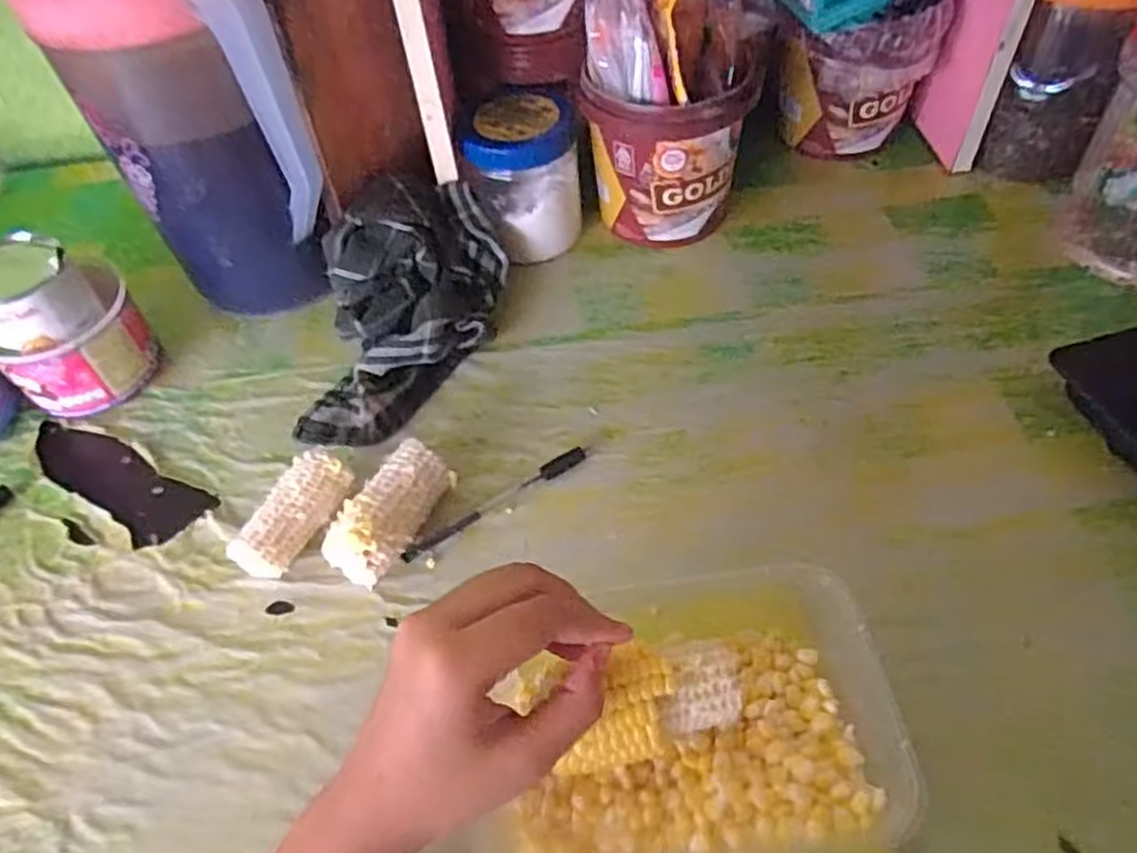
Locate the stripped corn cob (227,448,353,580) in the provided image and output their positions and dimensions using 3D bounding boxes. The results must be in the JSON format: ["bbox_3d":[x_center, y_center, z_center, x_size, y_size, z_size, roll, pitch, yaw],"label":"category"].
[{"bbox_3d":[-0.165,0.055,0.459,0.032,0.036,0.078,26,58,24],"label":"stripped corn cob"}]

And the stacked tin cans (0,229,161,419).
[{"bbox_3d":[-0.352,-0.066,0.529,0.081,0.109,0.076,-3,51,3],"label":"stacked tin cans"}]

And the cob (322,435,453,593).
[{"bbox_3d":[-0.104,0.049,0.452,0.038,0.035,0.085,23,57,23],"label":"cob"}]

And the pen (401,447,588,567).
[{"bbox_3d":[-0.044,0.045,0.471,0.130,0.006,0.011,-30,54,-18],"label":"pen"}]

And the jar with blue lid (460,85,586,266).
[{"bbox_3d":[-0.033,-0.196,0.606,0.084,0.110,0.094,-4,51,2],"label":"jar with blue lid"}]

